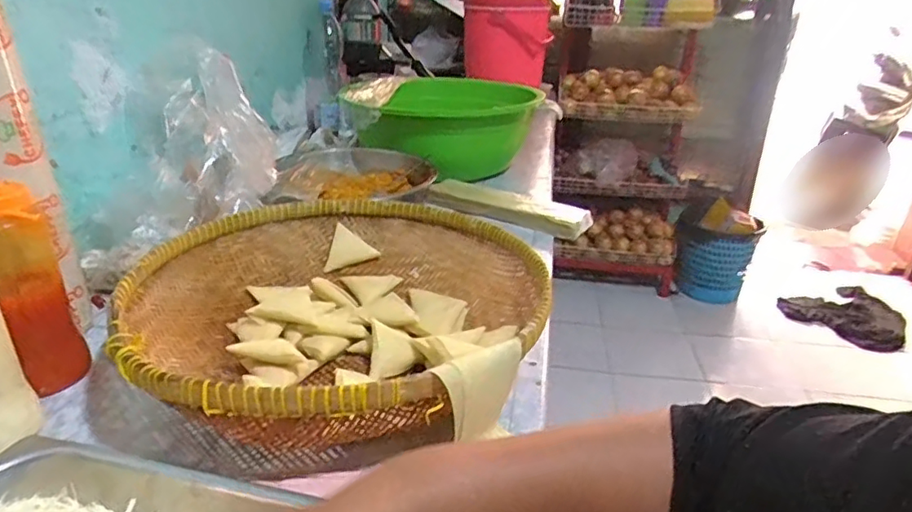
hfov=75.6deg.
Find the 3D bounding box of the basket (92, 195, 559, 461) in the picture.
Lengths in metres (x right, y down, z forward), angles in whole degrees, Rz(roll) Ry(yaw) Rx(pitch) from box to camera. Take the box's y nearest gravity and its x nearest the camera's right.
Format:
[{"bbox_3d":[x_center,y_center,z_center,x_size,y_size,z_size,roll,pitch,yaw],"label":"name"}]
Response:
[{"bbox_3d":[-0.119,0.058,0.648,0.440,0.104,0.438,13,27,25],"label":"basket"}]

